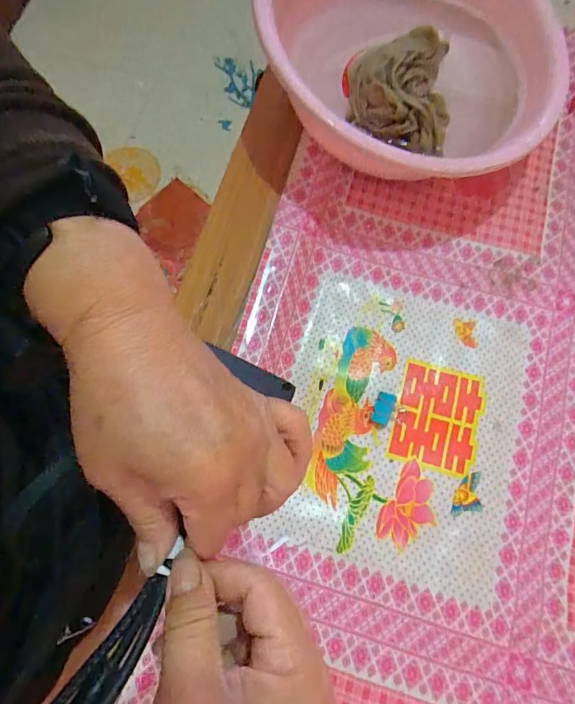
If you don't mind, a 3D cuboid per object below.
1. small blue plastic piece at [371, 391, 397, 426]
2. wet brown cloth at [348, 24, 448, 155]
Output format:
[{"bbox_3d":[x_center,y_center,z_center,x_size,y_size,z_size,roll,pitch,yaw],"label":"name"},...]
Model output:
[{"bbox_3d":[0.099,0.058,0.460,0.018,0.004,0.034,21,76,6],"label":"small blue plastic piece"},{"bbox_3d":[0.124,-0.286,0.493,0.116,0.055,0.121,12,74,5],"label":"wet brown cloth"}]

